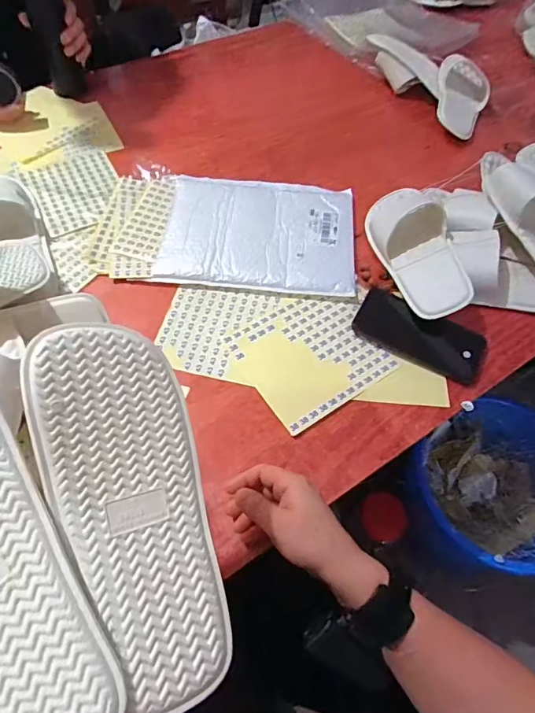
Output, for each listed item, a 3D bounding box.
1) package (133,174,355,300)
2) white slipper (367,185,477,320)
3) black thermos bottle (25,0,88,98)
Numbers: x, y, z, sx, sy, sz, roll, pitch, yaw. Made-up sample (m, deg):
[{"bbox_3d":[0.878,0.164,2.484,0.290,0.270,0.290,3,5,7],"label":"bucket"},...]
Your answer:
[{"bbox_3d":[-0.012,-0.183,0.660,0.276,0.015,0.209,6,60,2],"label":"package"},{"bbox_3d":[0.204,-0.151,0.622,0.094,0.065,0.236,-5,60,-5],"label":"white slipper"},{"bbox_3d":[-0.366,-0.552,0.768,0.055,0.195,0.062,-23,63,-15],"label":"black thermos bottle"}]

